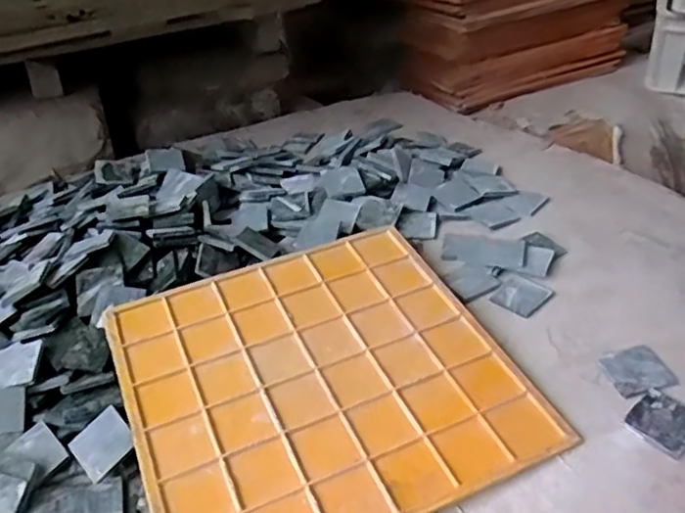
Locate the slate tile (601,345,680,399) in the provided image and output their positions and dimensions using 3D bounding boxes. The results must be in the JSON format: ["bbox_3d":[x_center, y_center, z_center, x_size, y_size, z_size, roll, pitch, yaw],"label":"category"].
[{"bbox_3d":[0.259,0.099,0.553,0.052,0.005,0.047,-15,40,-9],"label":"slate tile"}]

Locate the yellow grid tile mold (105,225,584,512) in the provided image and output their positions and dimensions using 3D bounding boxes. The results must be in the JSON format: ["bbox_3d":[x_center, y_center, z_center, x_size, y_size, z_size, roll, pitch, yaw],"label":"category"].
[{"bbox_3d":[-0.022,0.104,0.560,0.321,0.007,0.305,-18,45,-16],"label":"yellow grid tile mold"}]

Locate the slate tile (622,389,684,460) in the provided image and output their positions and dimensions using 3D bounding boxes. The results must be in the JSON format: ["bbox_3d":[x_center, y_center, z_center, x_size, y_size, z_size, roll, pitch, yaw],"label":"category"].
[{"bbox_3d":[0.261,0.132,0.509,0.053,0.006,0.048,-33,46,-28],"label":"slate tile"}]

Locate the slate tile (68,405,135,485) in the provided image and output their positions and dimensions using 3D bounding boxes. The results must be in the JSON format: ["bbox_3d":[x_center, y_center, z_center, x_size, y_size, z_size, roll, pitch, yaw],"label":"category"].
[{"bbox_3d":[-0.206,0.160,0.543,0.048,0.005,0.049,-41,61,-13],"label":"slate tile"}]

